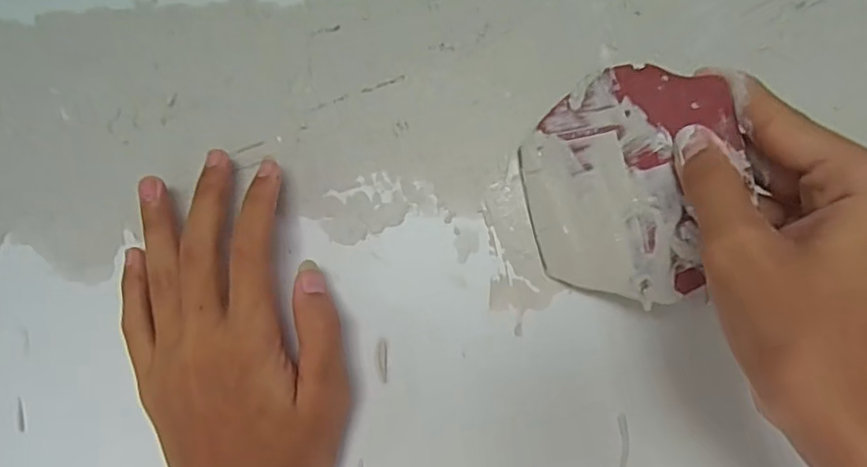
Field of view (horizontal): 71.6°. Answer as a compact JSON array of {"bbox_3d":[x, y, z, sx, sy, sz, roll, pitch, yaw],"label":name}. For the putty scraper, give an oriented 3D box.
[{"bbox_3d":[0.084,-0.020,0.261,0.091,0.094,0.009,-9,-2,39],"label":"putty scraper"}]

